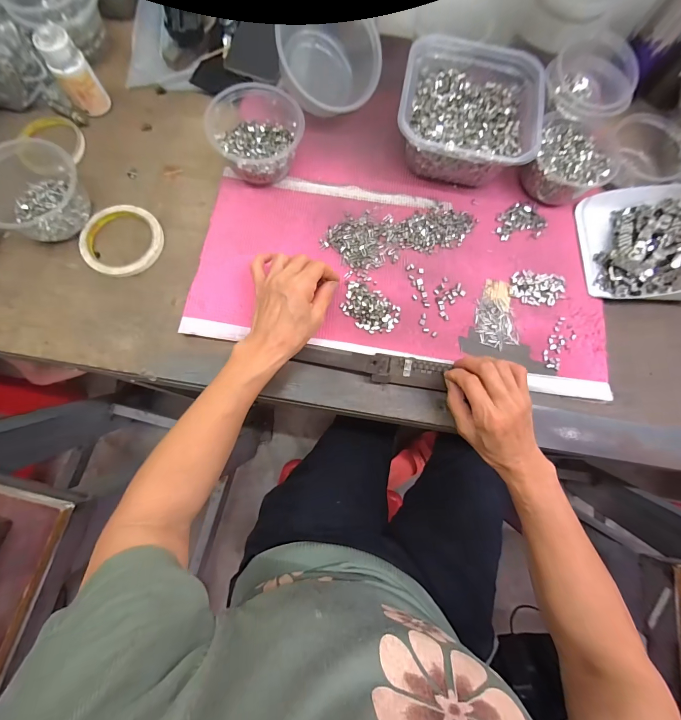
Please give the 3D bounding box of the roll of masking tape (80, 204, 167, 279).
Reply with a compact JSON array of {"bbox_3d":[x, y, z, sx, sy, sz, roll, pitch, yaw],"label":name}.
[{"bbox_3d":[-0.280,-0.154,0.422,0.097,0.011,0.096,1,76,-3],"label":"roll of masking tape"}]

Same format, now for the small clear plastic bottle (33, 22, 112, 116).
[{"bbox_3d":[-0.346,-0.372,0.435,0.044,0.085,0.040,1,76,-3],"label":"small clear plastic bottle"}]

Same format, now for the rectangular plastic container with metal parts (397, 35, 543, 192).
[{"bbox_3d":[0.164,-0.323,0.438,0.171,0.064,0.170,12,77,0],"label":"rectangular plastic container with metal parts"}]

